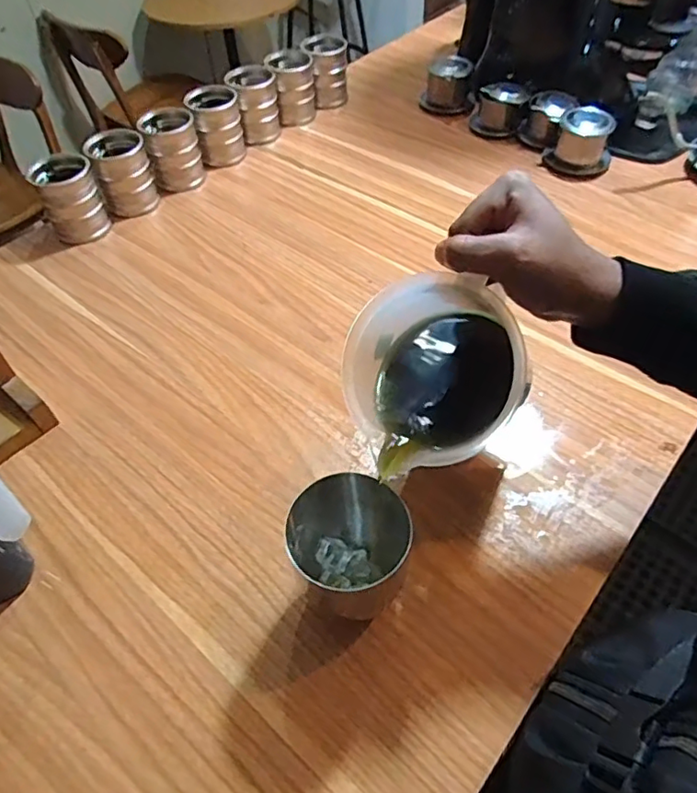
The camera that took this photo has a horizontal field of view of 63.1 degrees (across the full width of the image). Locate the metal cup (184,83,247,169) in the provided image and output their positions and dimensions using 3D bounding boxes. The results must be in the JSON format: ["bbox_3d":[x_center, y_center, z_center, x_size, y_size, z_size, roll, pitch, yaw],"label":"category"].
[{"bbox_3d":[-0.196,-0.406,0.853,0.071,0.095,0.071,-1,51,1],"label":"metal cup"}]

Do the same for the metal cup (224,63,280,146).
[{"bbox_3d":[-0.147,-0.456,0.891,0.068,0.094,0.072,-1,51,1],"label":"metal cup"}]

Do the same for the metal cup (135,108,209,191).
[{"bbox_3d":[-0.252,-0.352,0.814,0.077,0.093,0.066,-12,51,-7],"label":"metal cup"}]

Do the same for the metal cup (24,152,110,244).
[{"bbox_3d":[-0.364,-0.261,0.746,0.070,0.089,0.075,-1,51,1],"label":"metal cup"}]

